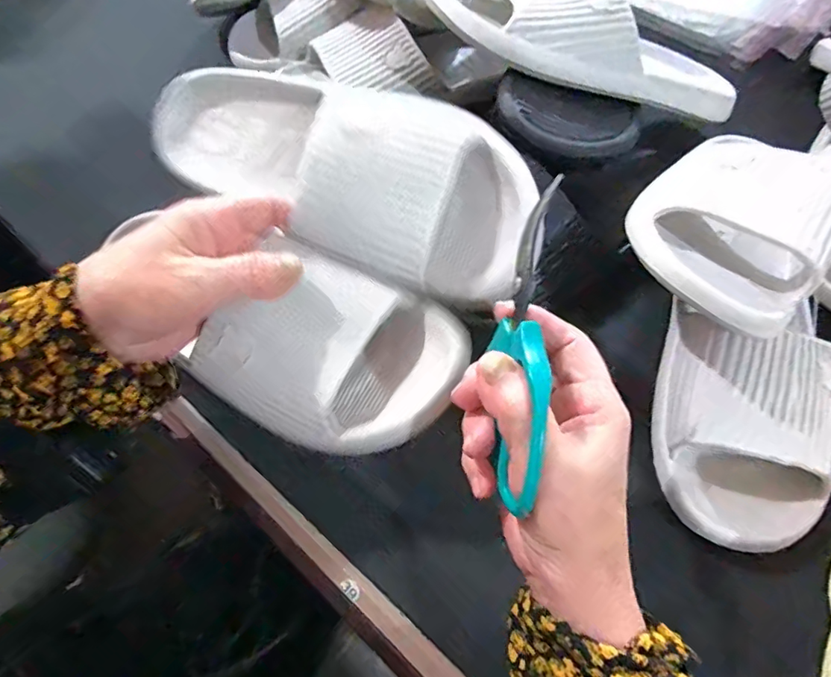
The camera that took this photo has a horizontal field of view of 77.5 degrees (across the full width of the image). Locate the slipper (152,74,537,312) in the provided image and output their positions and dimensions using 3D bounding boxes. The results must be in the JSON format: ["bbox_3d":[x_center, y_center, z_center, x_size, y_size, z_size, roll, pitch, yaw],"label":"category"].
[{"bbox_3d":[-0.056,-0.103,0.311,0.253,0.071,0.101,27,64,19],"label":"slipper"}]

